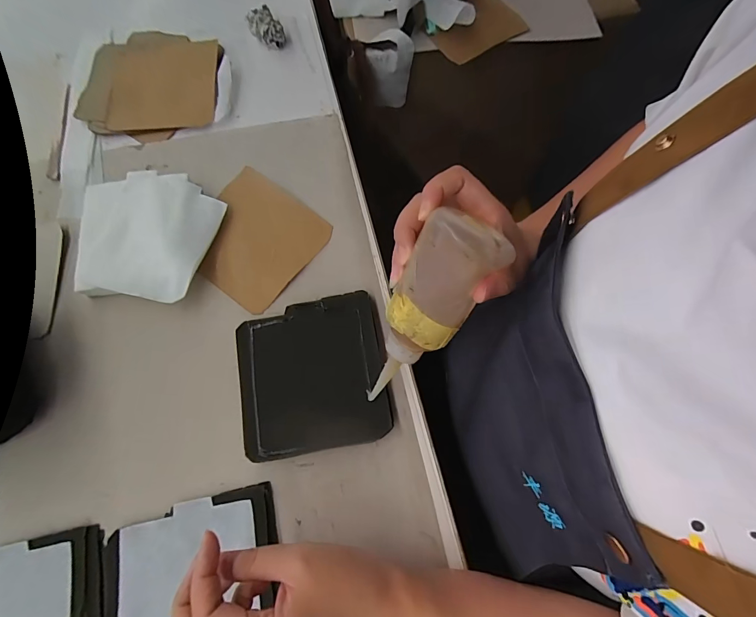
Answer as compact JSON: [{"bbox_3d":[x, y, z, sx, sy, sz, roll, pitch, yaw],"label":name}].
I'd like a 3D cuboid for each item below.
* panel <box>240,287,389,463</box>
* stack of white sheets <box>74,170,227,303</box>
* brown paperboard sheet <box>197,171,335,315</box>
[{"bbox_3d":[-0.063,0.059,0.347,0.133,0.013,0.136,-8,71,-3],"label":"panel"},{"bbox_3d":[-0.242,-0.080,0.389,0.135,0.030,0.140,6,71,2],"label":"stack of white sheets"},{"bbox_3d":[-0.133,-0.076,0.401,0.128,0.007,0.126,38,79,8],"label":"brown paperboard sheet"}]

